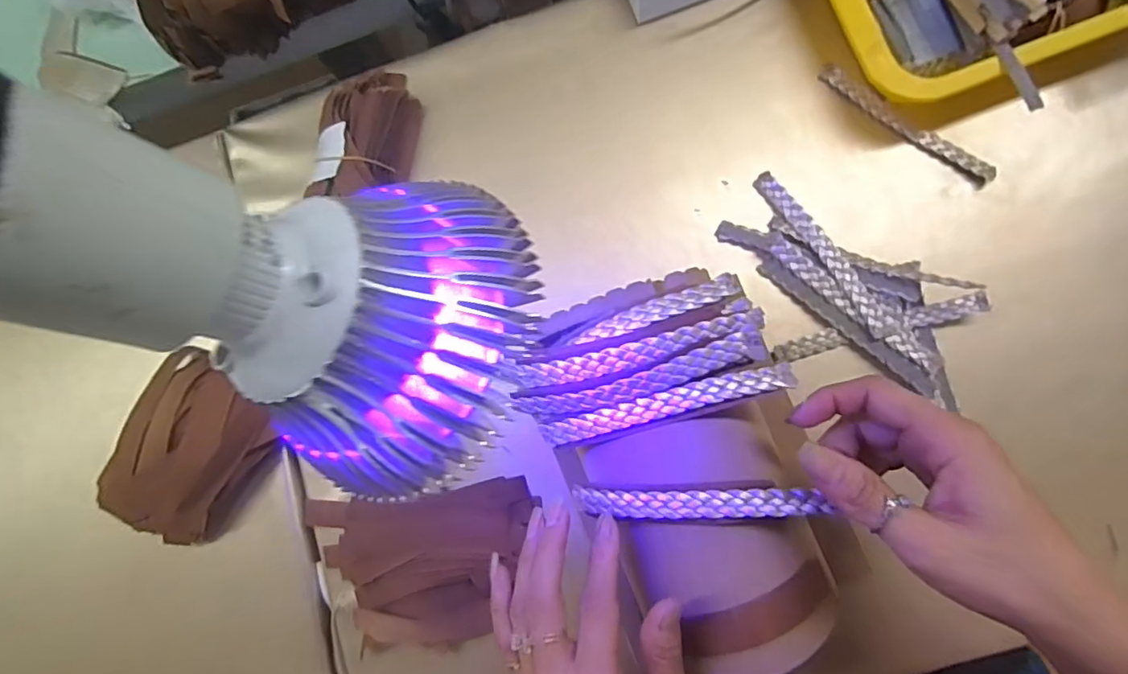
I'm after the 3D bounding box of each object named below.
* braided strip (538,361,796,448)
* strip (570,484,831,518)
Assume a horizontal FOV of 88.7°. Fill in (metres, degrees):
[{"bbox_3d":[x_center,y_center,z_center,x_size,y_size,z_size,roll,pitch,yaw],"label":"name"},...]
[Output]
[{"bbox_3d":[0.051,0.035,0.297,0.130,0.021,0.014,-15,81,4],"label":"braided strip"},{"bbox_3d":[0.063,0.082,0.286,0.123,0.015,0.013,-5,85,18],"label":"strip"}]

